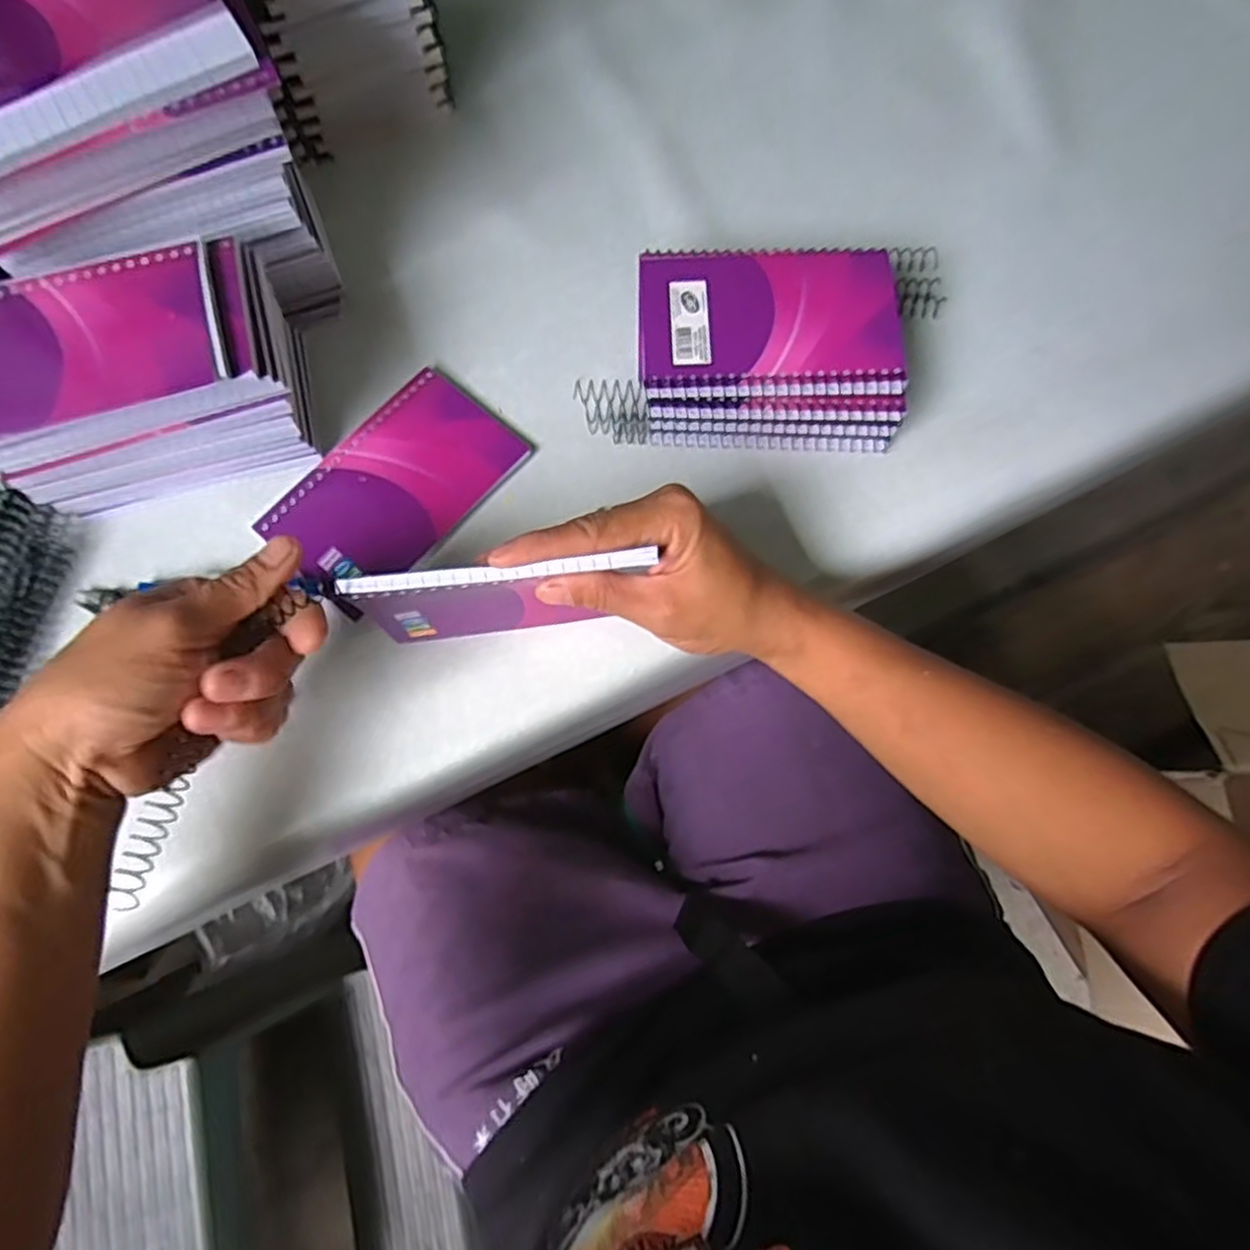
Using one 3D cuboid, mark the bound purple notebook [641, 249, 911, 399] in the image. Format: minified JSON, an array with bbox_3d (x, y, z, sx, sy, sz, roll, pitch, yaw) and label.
[{"bbox_3d":[0.074,-0.157,0.369,0.129,0.010,0.090,0,75,0],"label":"bound purple notebook"}]

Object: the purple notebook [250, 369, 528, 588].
[{"bbox_3d":[-0.121,-0.074,0.386,0.082,0.008,0.128,40,78,10],"label":"purple notebook"}]

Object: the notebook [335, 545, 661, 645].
[{"bbox_3d":[-0.052,-0.010,0.325,0.123,0.080,0.008,-6,75,-2],"label":"notebook"}]

